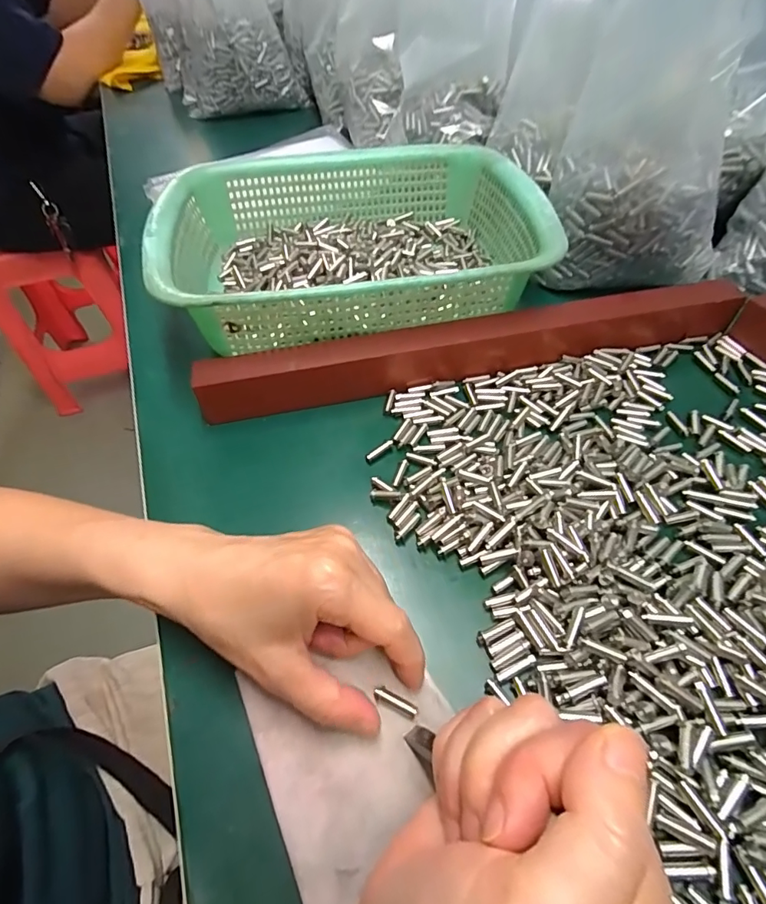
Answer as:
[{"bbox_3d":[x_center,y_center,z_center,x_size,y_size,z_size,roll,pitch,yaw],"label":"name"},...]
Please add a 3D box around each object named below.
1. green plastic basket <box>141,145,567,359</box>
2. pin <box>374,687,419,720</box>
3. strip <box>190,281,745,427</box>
[{"bbox_3d":[-0.024,-0.177,0.392,0.286,0.073,0.222,-9,52,-2],"label":"green plastic basket"},{"bbox_3d":[0.006,0.115,0.217,0.021,0.004,0.006,20,57,19],"label":"pin"},{"bbox_3d":[0.066,-0.077,0.342,0.387,0.042,0.031,-11,52,-3],"label":"strip"}]

